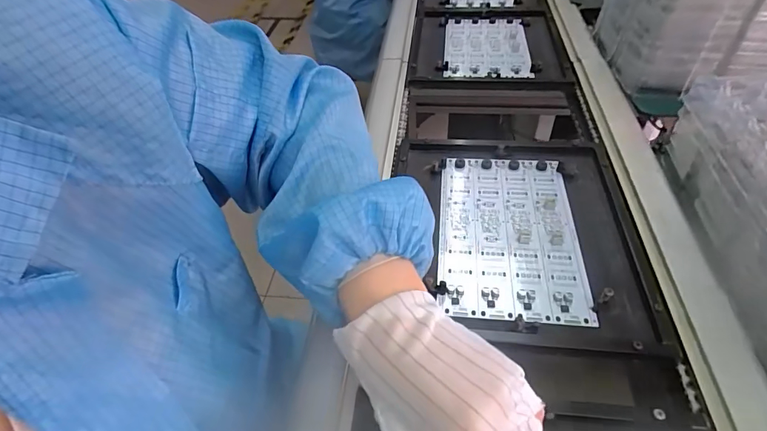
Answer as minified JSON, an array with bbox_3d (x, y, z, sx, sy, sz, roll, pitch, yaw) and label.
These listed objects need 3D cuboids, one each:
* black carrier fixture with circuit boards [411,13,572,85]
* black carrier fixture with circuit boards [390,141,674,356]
[{"bbox_3d":[0.164,-0.283,0.720,0.230,0.020,0.258,1,45,8],"label":"black carrier fixture with circuit boards"},{"bbox_3d":[0.123,0.010,0.430,0.217,0.014,0.258,2,45,8],"label":"black carrier fixture with circuit boards"}]

